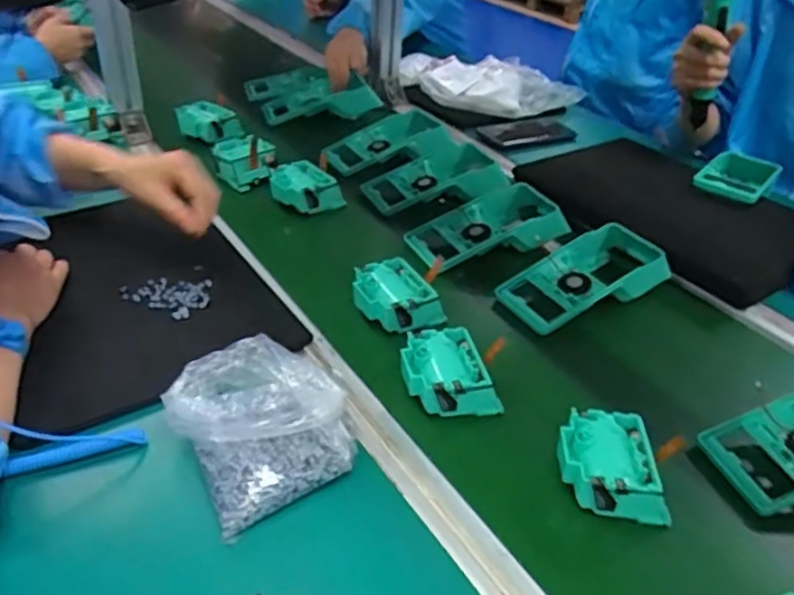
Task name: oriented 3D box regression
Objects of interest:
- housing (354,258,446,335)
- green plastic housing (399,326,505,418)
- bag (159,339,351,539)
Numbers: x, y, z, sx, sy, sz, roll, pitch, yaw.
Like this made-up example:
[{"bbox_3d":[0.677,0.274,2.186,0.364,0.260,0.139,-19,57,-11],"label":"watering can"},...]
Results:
[{"bbox_3d":[-0.003,0.001,0.663,0.068,0.037,0.080,-16,38,-26],"label":"housing"},{"bbox_3d":[0.041,0.065,0.577,0.071,0.037,0.076,-7,37,-16],"label":"green plastic housing"},{"bbox_3d":[-0.101,0.087,0.505,0.117,0.060,0.133,-19,42,-29],"label":"bag"}]

